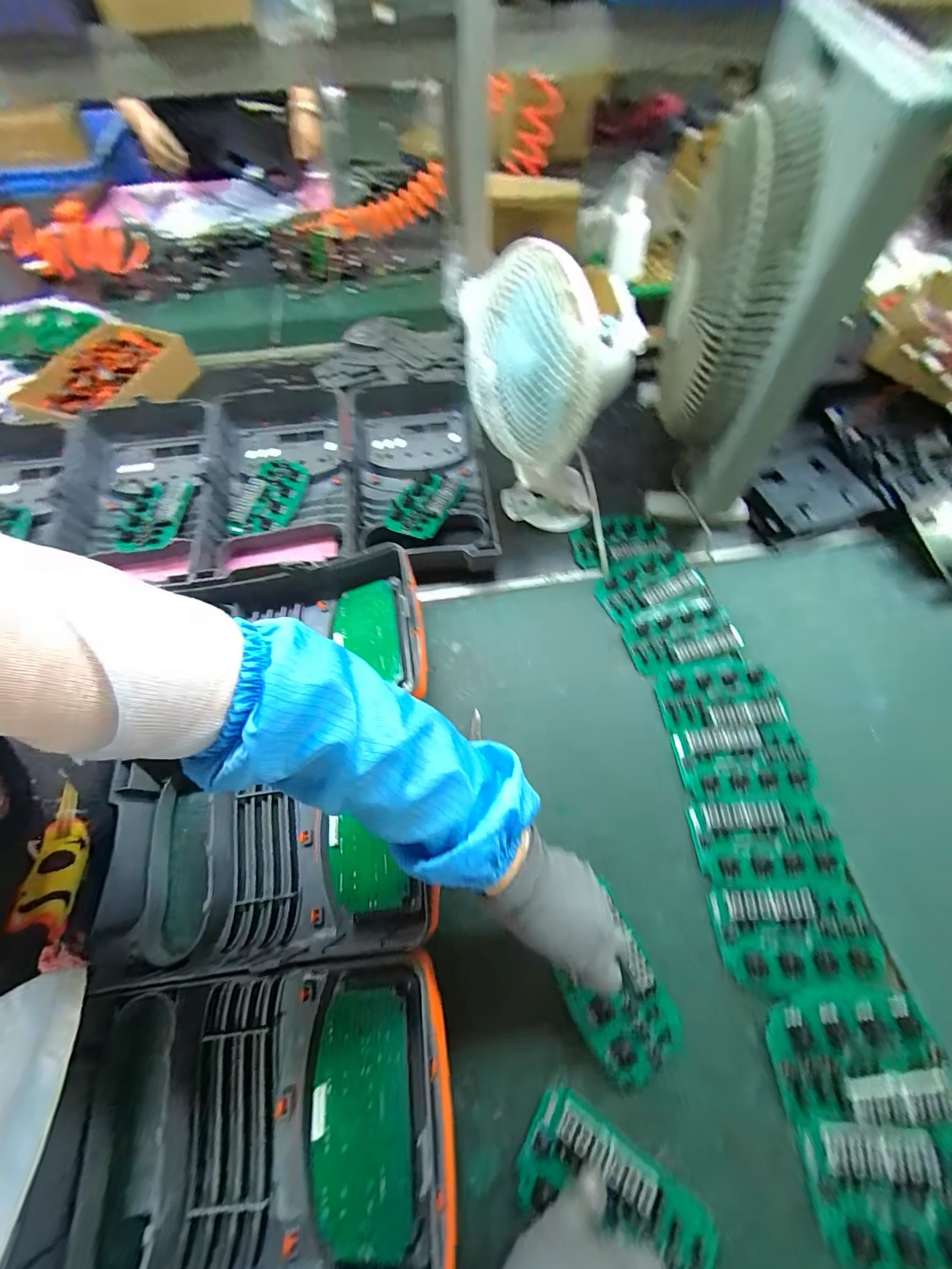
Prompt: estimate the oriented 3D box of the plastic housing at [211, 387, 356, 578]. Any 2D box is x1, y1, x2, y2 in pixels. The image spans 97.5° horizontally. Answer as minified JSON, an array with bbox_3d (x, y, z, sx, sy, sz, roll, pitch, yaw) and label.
[{"bbox_3d":[-0.283,-0.231,0.625,0.204,0.096,0.280,-10,64,-5],"label":"plastic housing"}]

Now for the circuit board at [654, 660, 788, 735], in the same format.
[{"bbox_3d":[0.292,0.073,0.500,0.139,0.010,0.077,-7,64,-3],"label":"circuit board"}]

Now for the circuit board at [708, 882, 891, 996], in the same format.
[{"bbox_3d":[0.302,0.283,0.391,0.143,0.013,0.080,-3,64,-1],"label":"circuit board"}]

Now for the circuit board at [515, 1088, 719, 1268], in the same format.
[{"bbox_3d":[0.106,0.445,0.322,0.145,0.019,0.079,28,65,17],"label":"circuit board"}]

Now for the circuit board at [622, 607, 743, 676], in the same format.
[{"bbox_3d":[0.267,0.005,0.535,0.139,0.012,0.075,-8,64,-4],"label":"circuit board"}]

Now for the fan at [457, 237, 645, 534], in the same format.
[{"bbox_3d":[0.085,-0.267,0.526,0.171,0.296,0.148,14,65,7],"label":"fan"}]

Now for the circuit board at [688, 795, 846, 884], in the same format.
[{"bbox_3d":[0.298,0.212,0.428,0.140,0.011,0.077,-4,64,-2],"label":"circuit board"}]

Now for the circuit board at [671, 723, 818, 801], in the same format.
[{"bbox_3d":[0.301,0.142,0.464,0.140,0.005,0.079,-3,64,-2],"label":"circuit board"}]

